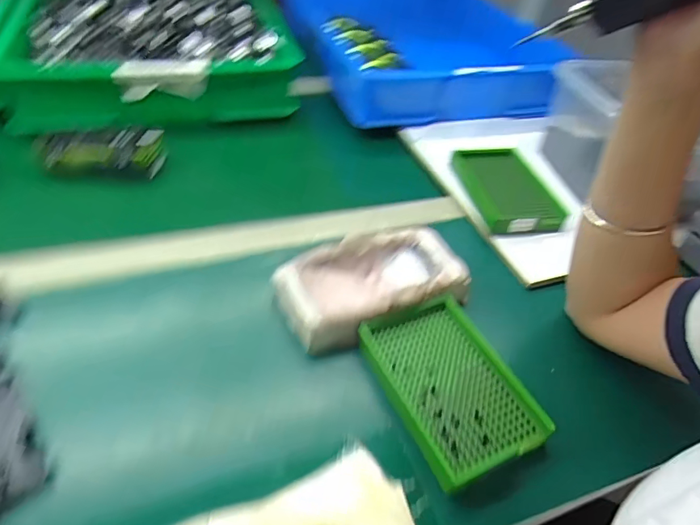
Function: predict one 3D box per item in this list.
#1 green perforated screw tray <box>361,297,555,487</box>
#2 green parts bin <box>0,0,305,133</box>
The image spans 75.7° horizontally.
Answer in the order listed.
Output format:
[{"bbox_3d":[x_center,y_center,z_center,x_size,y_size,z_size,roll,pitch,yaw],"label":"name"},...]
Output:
[{"bbox_3d":[0.079,0.091,0.353,0.096,0.020,0.137,-16,50,-21],"label":"green perforated screw tray"},{"bbox_3d":[-0.311,-0.398,0.740,0.380,0.073,0.531,-8,46,-16],"label":"green parts bin"}]

